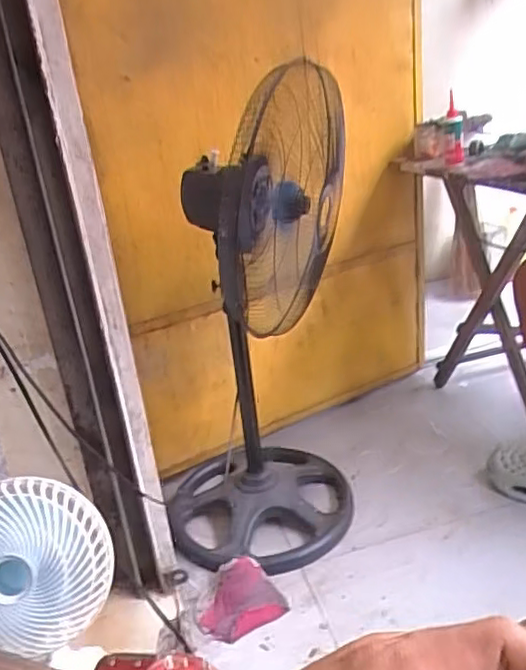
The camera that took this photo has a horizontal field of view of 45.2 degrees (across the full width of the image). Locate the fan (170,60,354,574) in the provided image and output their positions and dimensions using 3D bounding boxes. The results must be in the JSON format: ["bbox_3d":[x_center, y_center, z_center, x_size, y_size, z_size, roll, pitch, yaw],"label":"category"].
[{"bbox_3d":[-0.029,0.011,1.219,0.390,0.902,0.530,-11,23,-9],"label":"fan"}]

